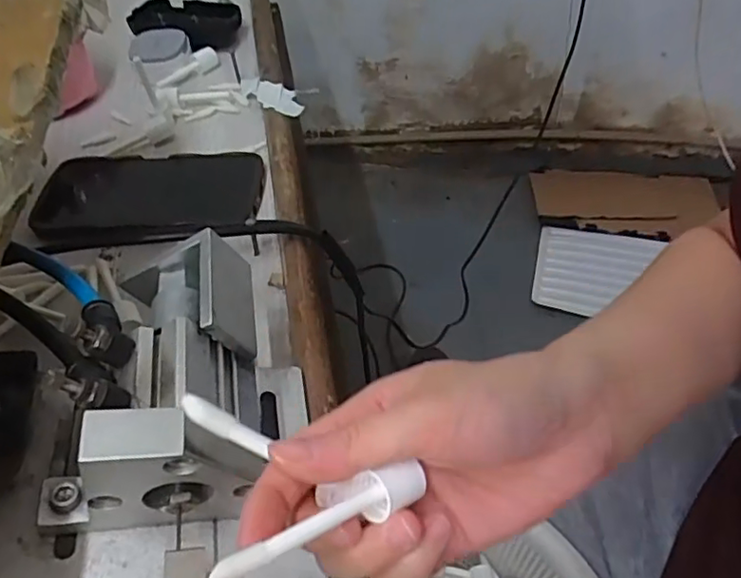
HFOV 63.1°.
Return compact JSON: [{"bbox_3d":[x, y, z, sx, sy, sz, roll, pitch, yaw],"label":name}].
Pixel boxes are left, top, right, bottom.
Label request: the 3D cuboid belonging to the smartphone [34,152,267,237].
[{"bbox_3d":[-0.166,-0.076,0.460,0.165,0.009,0.081,-1,51,3],"label":"smartphone"}]

